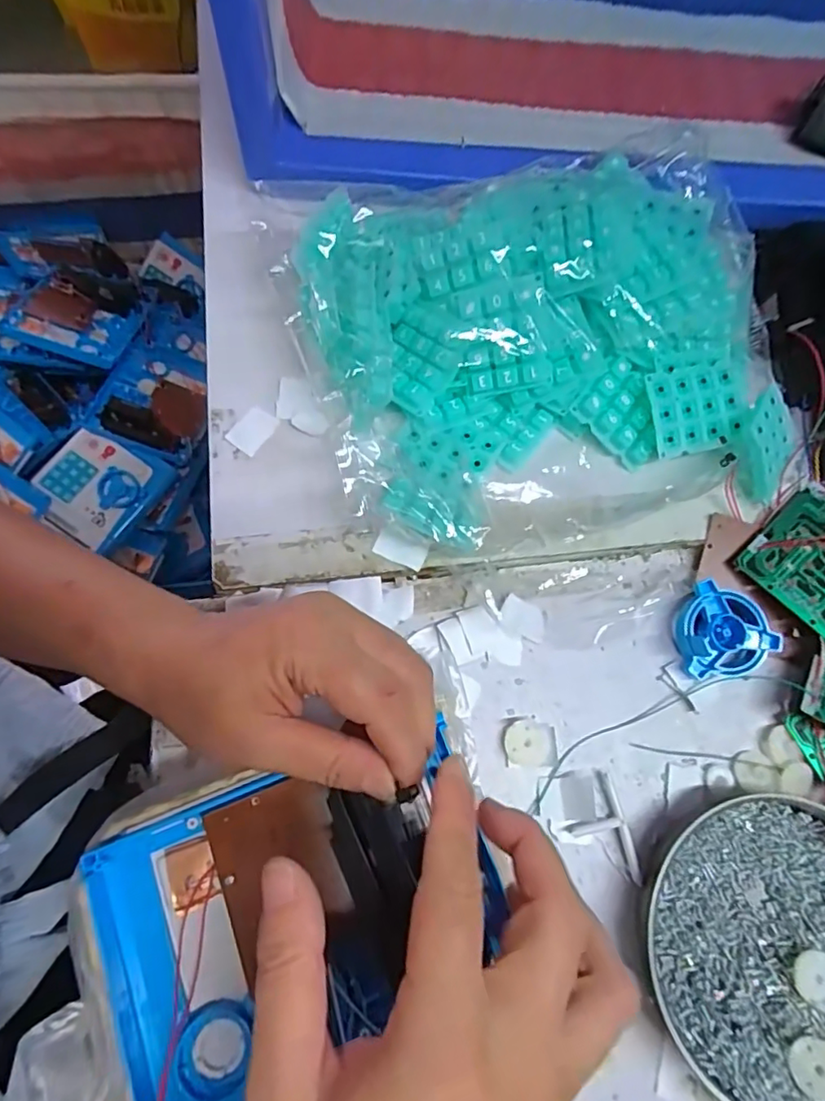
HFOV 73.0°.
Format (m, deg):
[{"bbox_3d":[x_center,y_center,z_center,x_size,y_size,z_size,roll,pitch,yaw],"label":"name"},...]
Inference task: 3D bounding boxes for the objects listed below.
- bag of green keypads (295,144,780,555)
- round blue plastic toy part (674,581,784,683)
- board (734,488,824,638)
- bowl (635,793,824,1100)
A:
[{"bbox_3d":[0.084,-0.127,0.333,0.287,0.063,0.236,-14,74,-8],"label":"bag of green keypads"},{"bbox_3d":[0.179,0.045,0.320,0.052,0.016,0.051,-7,73,-6],"label":"round blue plastic toy part"},{"bbox_3d":[0.239,0.008,0.324,0.067,0.010,0.072,-39,79,-14],"label":"board"},{"bbox_3d":[0.182,0.196,0.272,0.131,0.021,0.126,1,72,-3],"label":"bowl"}]

